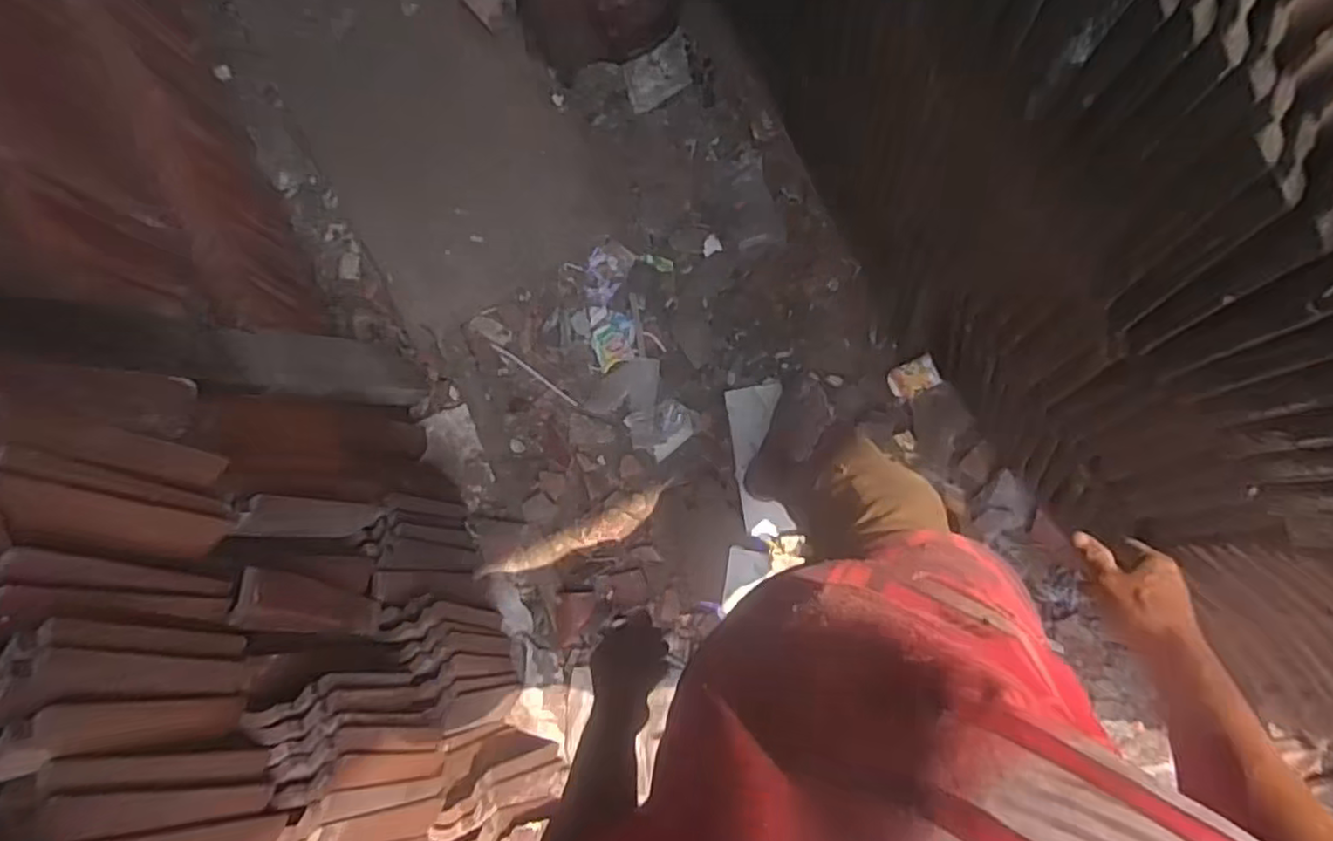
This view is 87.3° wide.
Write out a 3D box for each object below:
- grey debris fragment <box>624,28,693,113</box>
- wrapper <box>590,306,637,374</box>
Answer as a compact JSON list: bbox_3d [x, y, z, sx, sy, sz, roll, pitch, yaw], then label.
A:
[{"bbox_3d":[-0.017,-0.762,1.535,0.155,0.023,0.107,-26,84,8],"label":"grey debris fragment"},{"bbox_3d":[-0.114,-0.184,1.498,0.095,0.010,0.134,-20,85,8],"label":"wrapper"}]

